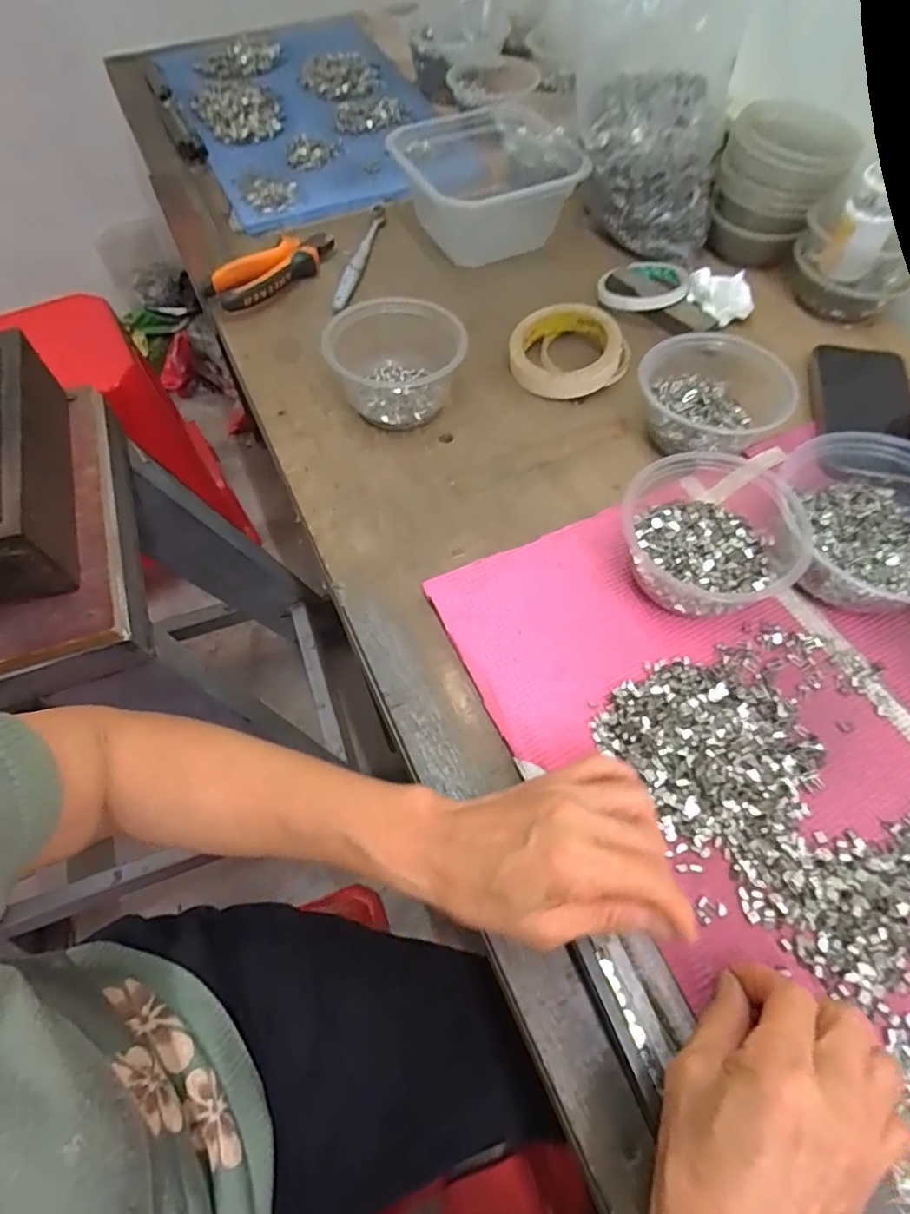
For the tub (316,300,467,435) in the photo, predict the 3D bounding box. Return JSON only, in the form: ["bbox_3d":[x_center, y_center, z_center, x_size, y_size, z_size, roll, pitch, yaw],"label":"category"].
[{"bbox_3d":[-0.055,-0.212,0.513,0.099,0.062,0.101,-1,60,2],"label":"tub"}]

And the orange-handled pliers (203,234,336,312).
[{"bbox_3d":[-0.183,-0.346,0.609,0.046,0.029,0.141,40,69,21],"label":"orange-handled pliers"}]

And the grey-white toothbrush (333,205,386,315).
[{"bbox_3d":[-0.100,-0.370,0.628,0.016,0.014,0.179,9,61,7],"label":"grey-white toothbrush"}]

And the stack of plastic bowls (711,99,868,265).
[{"bbox_3d":[0.322,-0.422,0.596,0.116,0.099,0.092,19,63,12],"label":"stack of plastic bowls"}]

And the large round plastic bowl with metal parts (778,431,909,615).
[{"bbox_3d":[0.293,-0.064,0.416,0.135,0.061,0.148,27,65,16],"label":"large round plastic bowl with metal parts"}]

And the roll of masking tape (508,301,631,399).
[{"bbox_3d":[0.106,-0.236,0.546,0.102,0.034,0.102,-1,60,2],"label":"roll of masking tape"}]

